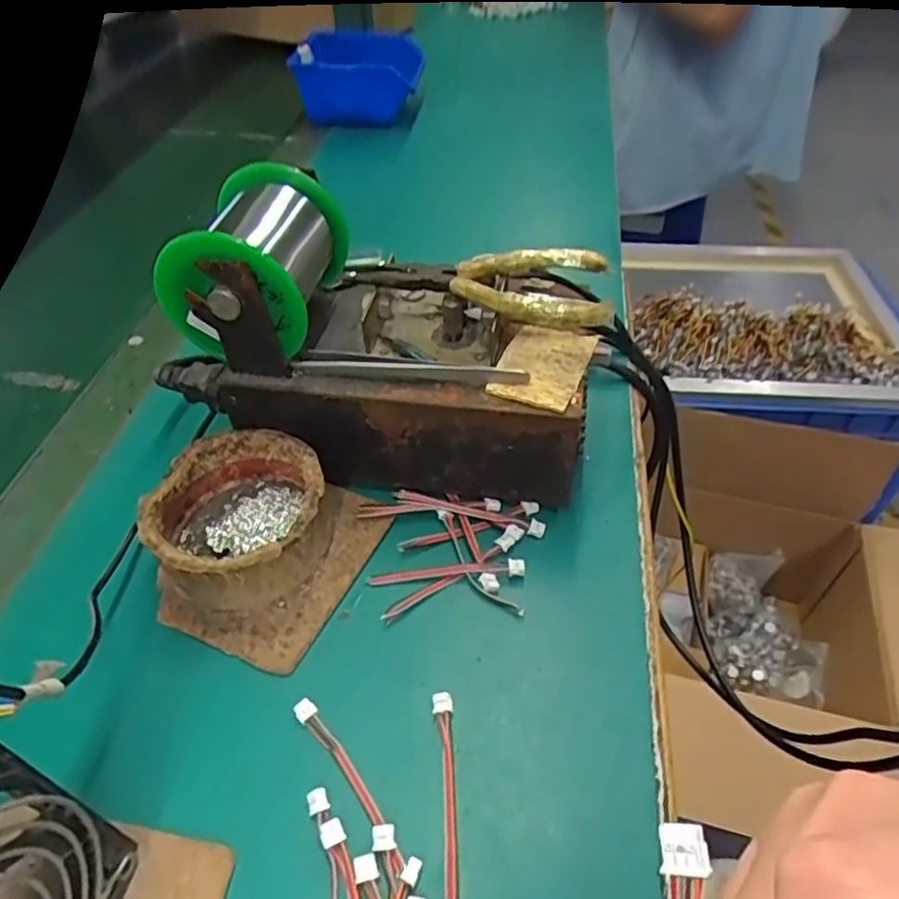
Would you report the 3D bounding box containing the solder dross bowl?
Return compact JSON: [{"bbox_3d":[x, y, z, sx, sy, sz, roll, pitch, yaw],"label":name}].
[{"bbox_3d":[-0.102,0.033,0.322,0.080,0.041,0.080,-1,46,1],"label":"solder dross bowl"}]

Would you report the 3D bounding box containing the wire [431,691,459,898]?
[{"bbox_3d":[-0.001,0.131,0.252,0.008,0.005,0.076,-3,46,-2],"label":"wire"}]

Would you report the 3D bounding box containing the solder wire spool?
[{"bbox_3d":[-0.091,-0.090,0.325,0.068,0.069,0.088,6,46,7],"label":"solder wire spool"}]

